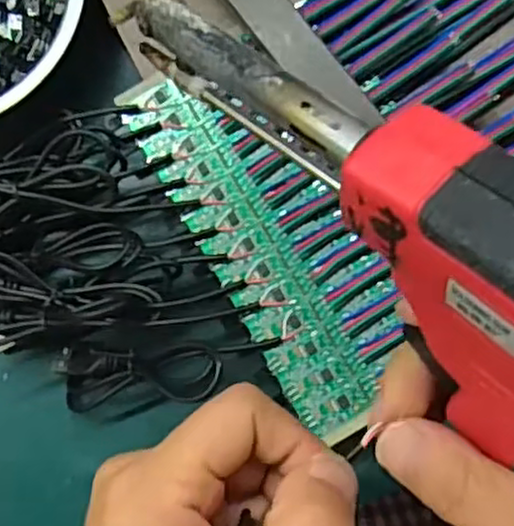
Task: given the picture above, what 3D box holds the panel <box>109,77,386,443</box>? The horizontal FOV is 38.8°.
[{"bbox_3d":[-0.003,-0.006,0.292,0.033,0.004,0.159,-30,82,-3],"label":"panel"}]

